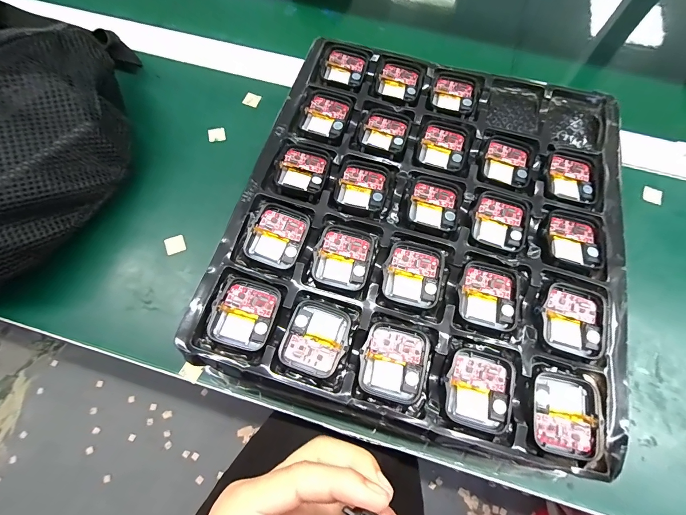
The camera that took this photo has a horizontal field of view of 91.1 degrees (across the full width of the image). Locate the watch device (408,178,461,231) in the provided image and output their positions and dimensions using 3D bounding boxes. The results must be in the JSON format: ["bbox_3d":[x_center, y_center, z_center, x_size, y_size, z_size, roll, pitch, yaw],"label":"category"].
[{"bbox_3d":[0.066,-0.039,0.244,0.036,0.004,0.042,16,69,5],"label":"watch device"}]

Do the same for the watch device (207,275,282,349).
[{"bbox_3d":[-0.061,0.034,0.210,0.036,0.007,0.042,13,69,4],"label":"watch device"}]

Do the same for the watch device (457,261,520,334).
[{"bbox_3d":[0.094,0.024,0.218,0.038,0.006,0.042,17,69,6],"label":"watch device"}]

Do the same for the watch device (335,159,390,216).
[{"bbox_3d":[0.014,-0.052,0.248,0.035,0.005,0.044,13,69,4],"label":"watch device"}]

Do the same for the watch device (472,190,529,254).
[{"bbox_3d":[0.112,-0.026,0.239,0.036,0.006,0.042,19,69,7],"label":"watch device"}]

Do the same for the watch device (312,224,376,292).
[{"bbox_3d":[0.001,-0.001,0.229,0.037,0.007,0.042,15,69,5],"label":"watch device"}]

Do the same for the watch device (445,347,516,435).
[{"bbox_3d":[0.080,0.077,0.198,0.037,0.007,0.042,18,69,6],"label":"watch device"}]

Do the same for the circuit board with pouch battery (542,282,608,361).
[{"bbox_3d":[0.144,0.038,0.210,0.036,0.004,0.043,17,69,6],"label":"circuit board with pouch battery"}]

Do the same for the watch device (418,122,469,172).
[{"bbox_3d":[0.079,-0.087,0.264,0.035,0.004,0.040,14,69,5],"label":"watch device"}]

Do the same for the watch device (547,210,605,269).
[{"bbox_3d":[0.160,-0.014,0.234,0.038,0.005,0.041,15,69,5],"label":"watch device"}]

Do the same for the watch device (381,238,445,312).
[{"bbox_3d":[0.047,0.011,0.223,0.037,0.006,0.041,18,69,6],"label":"watch device"}]

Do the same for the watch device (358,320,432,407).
[{"bbox_3d":[0.031,0.061,0.200,0.037,0.008,0.043,16,69,5],"label":"watch device"}]

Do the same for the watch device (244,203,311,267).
[{"bbox_3d":[-0.044,-0.016,0.229,0.037,0.005,0.041,18,69,6],"label":"watch device"}]

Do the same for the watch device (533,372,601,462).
[{"bbox_3d":[0.127,0.090,0.193,0.034,0.007,0.043,13,69,4],"label":"watch device"}]

